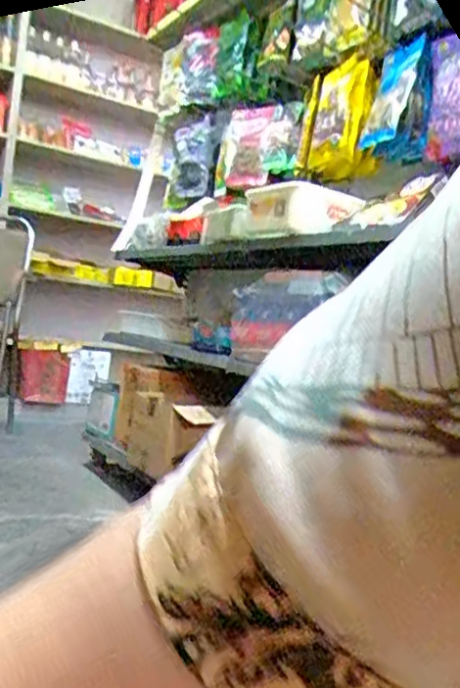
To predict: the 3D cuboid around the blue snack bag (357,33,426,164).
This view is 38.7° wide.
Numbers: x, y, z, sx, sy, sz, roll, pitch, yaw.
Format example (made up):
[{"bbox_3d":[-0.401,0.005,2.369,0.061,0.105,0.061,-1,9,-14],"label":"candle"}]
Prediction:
[{"bbox_3d":[0.364,-0.532,1.446,0.042,0.251,0.167,3,4,-31],"label":"blue snack bag"}]

